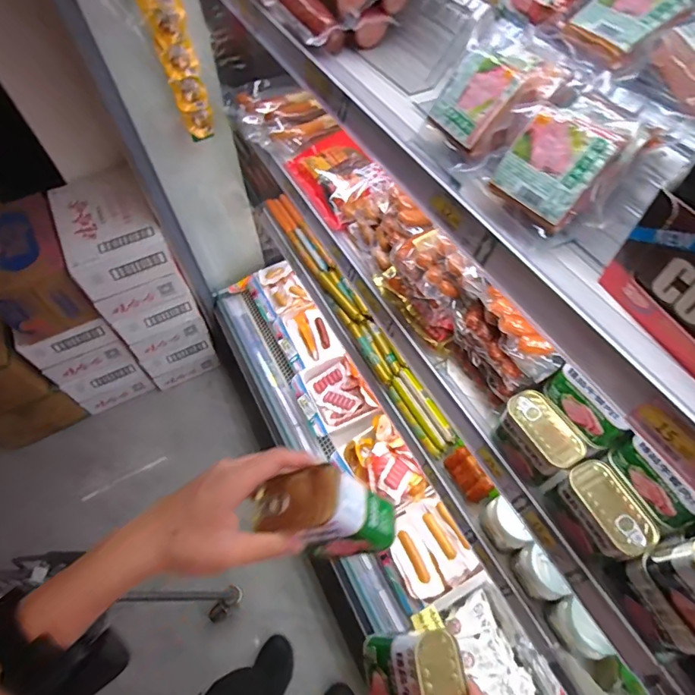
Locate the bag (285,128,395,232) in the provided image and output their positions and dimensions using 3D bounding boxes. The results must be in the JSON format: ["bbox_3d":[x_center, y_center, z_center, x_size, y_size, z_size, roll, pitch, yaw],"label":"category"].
[{"bbox_3d":[-0.009,-0.337,0.879,0.131,0.071,0.258,-22,58,-17],"label":"bag"}]

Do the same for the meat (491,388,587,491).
[{"bbox_3d":[0.238,0.117,0.555,0.052,0.083,0.097,-24,58,-18],"label":"meat"}]

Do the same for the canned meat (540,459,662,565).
[{"bbox_3d":[0.290,0.198,0.513,0.053,0.094,0.096,-21,57,-16],"label":"canned meat"}]

